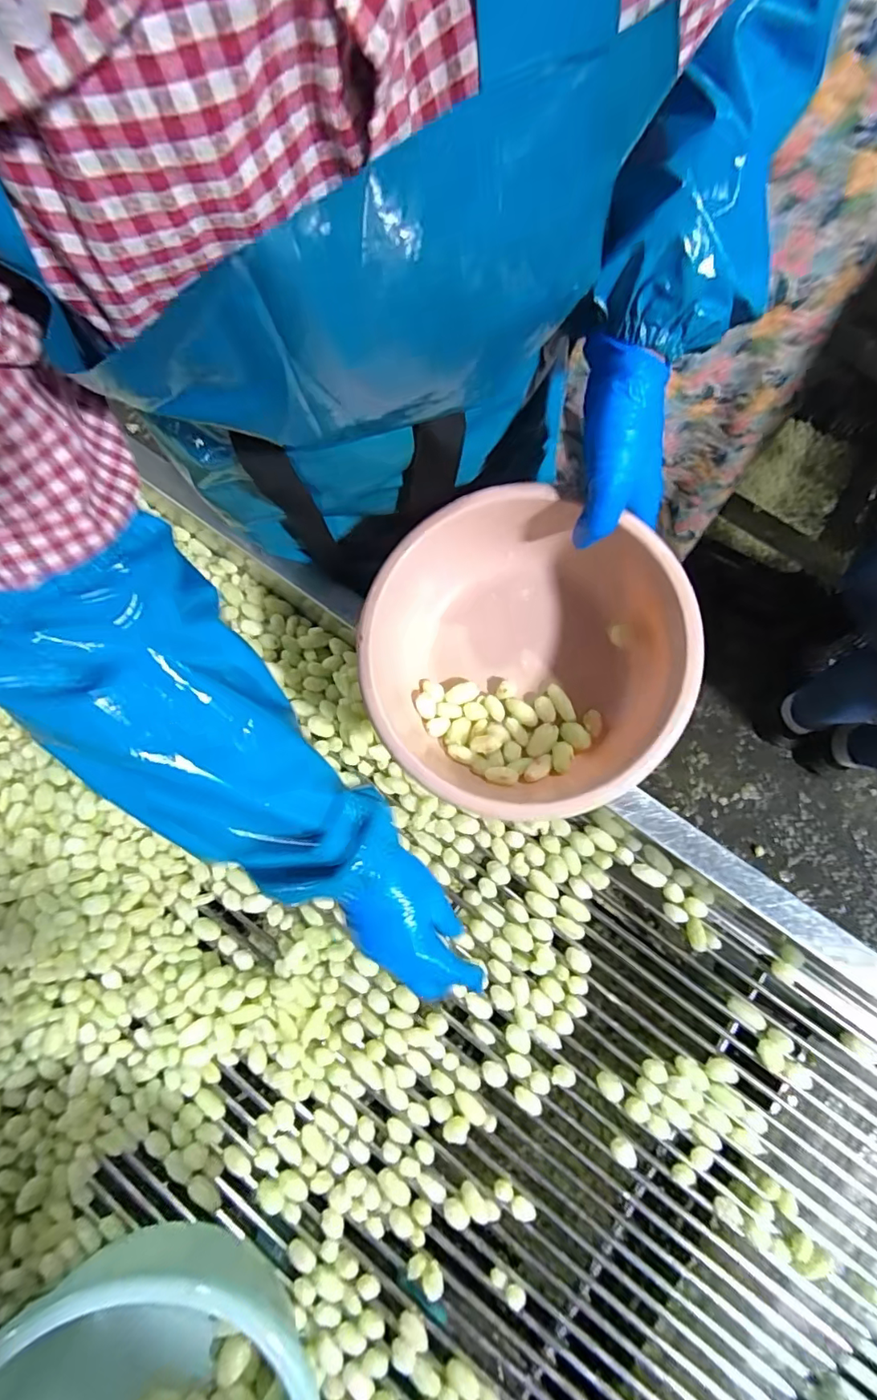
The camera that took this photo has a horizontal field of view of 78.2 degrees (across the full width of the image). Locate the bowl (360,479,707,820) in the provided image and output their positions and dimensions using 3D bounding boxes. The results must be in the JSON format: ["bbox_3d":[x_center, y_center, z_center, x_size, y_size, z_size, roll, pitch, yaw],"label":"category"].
[{"bbox_3d":[0.065,-0.032,0.423,0.232,0.100,0.232,0,87,7],"label":"bowl"}]

